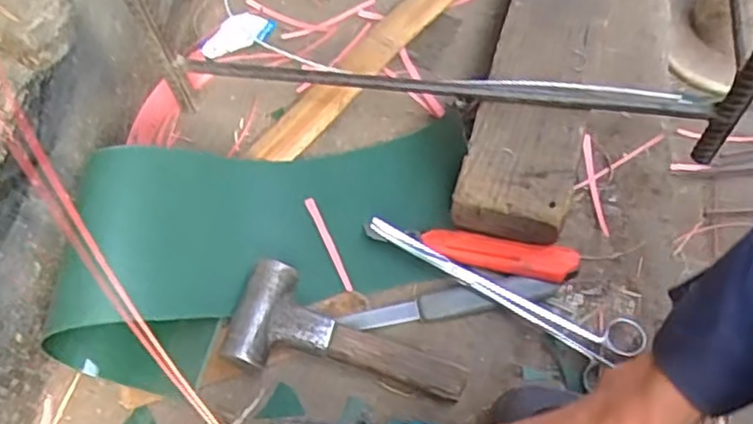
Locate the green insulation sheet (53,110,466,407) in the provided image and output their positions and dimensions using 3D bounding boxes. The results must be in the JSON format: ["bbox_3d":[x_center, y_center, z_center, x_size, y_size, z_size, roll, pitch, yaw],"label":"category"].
[{"bbox_3d":[-0.095,0.020,0.582,0.375,0.088,0.178,-15,64,-4],"label":"green insulation sheet"}]

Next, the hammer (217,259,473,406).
[{"bbox_3d":[-0.022,0.109,0.562,0.192,0.041,0.084,16,66,11],"label":"hammer"}]

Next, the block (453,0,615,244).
[{"bbox_3d":[0.218,-0.290,0.720,0.104,0.064,0.703,15,66,10],"label":"block"}]

